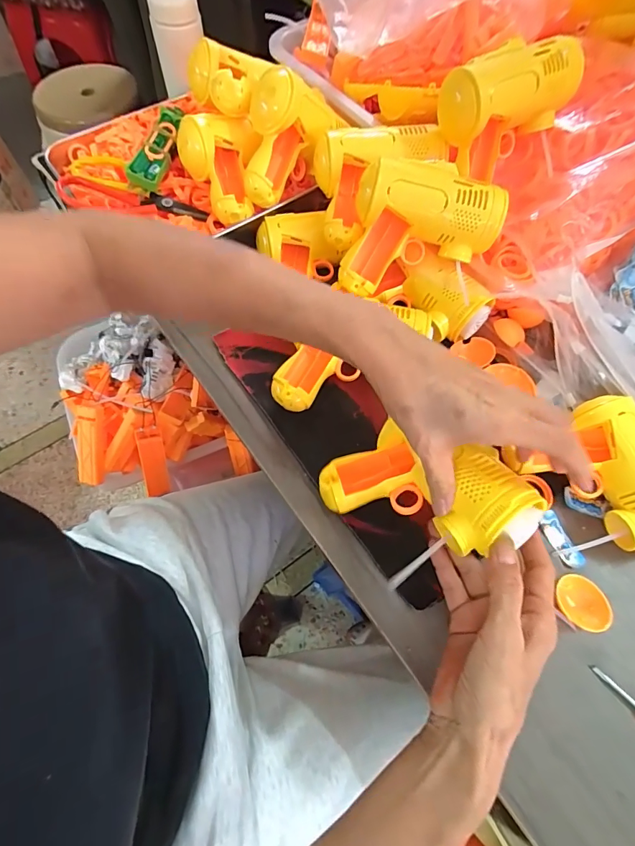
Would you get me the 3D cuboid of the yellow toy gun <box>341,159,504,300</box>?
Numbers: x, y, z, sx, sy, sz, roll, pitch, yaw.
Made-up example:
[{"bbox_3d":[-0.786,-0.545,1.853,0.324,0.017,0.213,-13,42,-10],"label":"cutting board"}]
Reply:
[{"bbox_3d":[0.102,-0.187,0.396,0.135,0.104,0.057,-1,64,-1],"label":"yellow toy gun"}]

